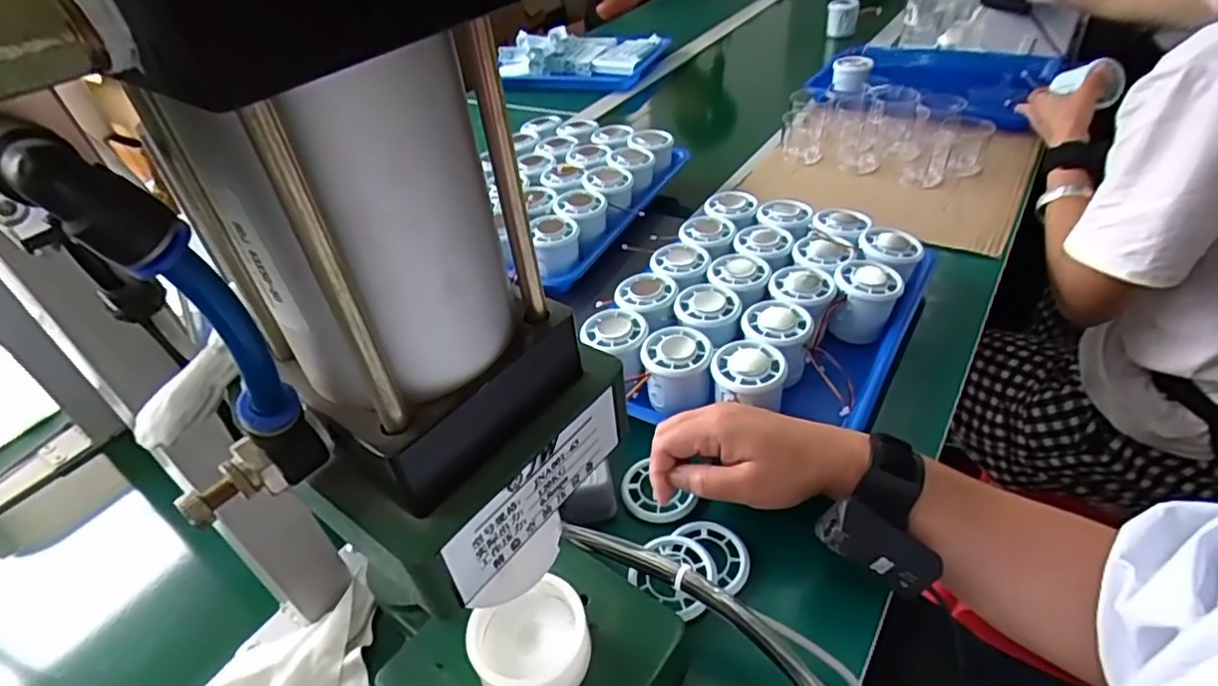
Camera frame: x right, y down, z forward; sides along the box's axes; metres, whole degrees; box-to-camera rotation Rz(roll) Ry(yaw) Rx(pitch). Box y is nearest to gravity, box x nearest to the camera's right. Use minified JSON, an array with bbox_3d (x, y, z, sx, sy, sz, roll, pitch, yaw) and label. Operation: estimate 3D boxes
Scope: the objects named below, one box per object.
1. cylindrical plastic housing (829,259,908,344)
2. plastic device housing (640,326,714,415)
[{"bbox_3d":[0.231,-0.041,0.571,0.055,0.057,0.060,10,43,20],"label":"cylindrical plastic housing"},{"bbox_3d":[0.057,0.022,0.522,0.054,0.049,0.050,-7,40,1],"label":"plastic device housing"}]

